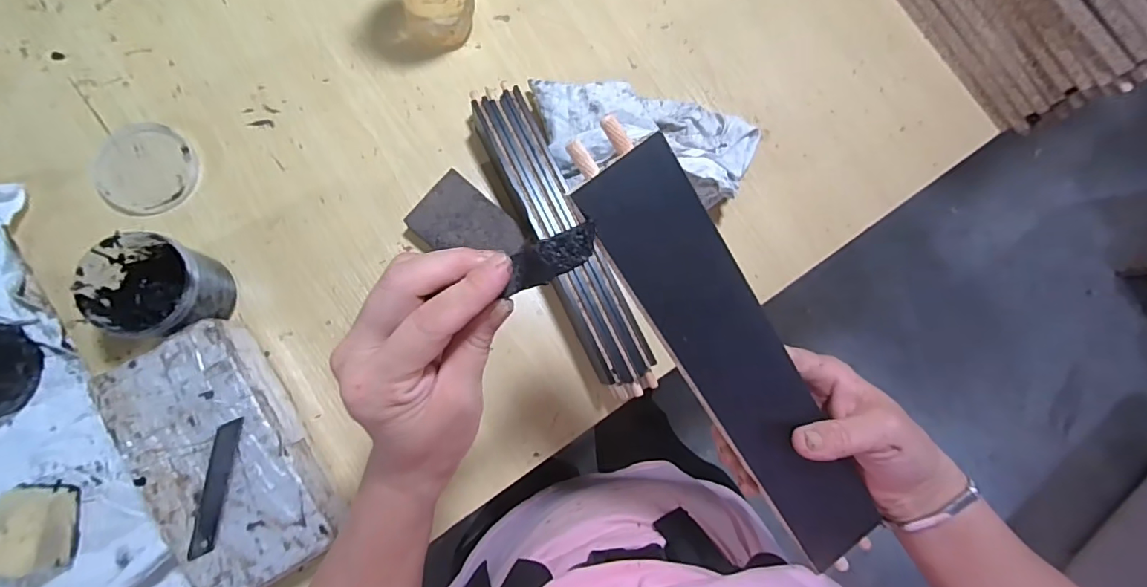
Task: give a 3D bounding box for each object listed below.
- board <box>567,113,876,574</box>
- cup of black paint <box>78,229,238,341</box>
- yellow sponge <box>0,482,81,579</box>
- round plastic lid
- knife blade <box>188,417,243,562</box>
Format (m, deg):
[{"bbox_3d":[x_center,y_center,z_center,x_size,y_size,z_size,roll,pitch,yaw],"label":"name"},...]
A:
[{"bbox_3d":[0.094,0.045,0.280,0.055,0.008,0.300,-37,107,-9],"label":"board"},{"bbox_3d":[-0.343,-0.005,0.424,0.079,0.076,0.076,1,82,-7],"label":"cup of black paint"},{"bbox_3d":[-0.444,0.196,0.409,0.052,0.040,0.071,2,82,-7],"label":"yellow sponge"},{"bbox_3d":[-0.394,-0.115,0.463,0.088,0.004,0.084,1,82,-7],"label":"round plastic lid"},{"bbox_3d":[-0.270,0.146,0.380,0.018,0.004,0.098,8,81,-6],"label":"knife blade"}]

